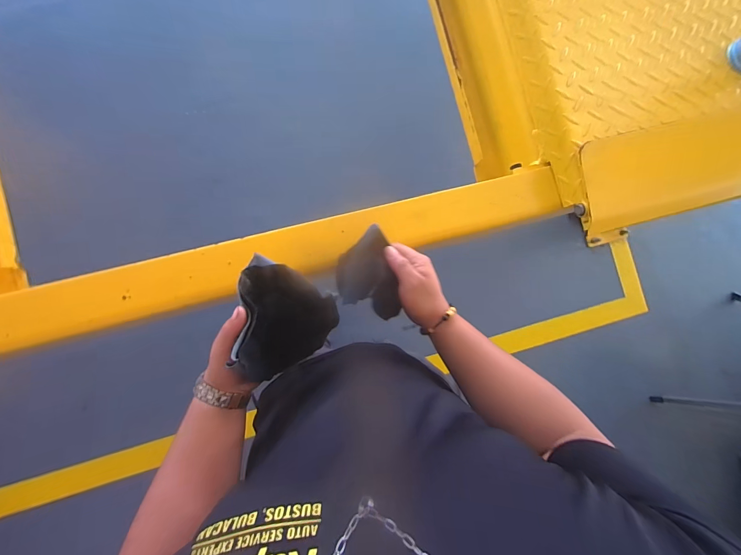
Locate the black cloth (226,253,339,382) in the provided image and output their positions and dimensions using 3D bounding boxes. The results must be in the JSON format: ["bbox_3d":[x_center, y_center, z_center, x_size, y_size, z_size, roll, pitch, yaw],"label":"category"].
[{"bbox_3d":[-0.101,0.059,0.411,0.111,0.088,0.145,8,85,-7],"label":"black cloth"}]

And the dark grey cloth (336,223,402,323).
[{"bbox_3d":[-0.008,0.000,0.456,0.073,0.059,0.119,-11,87,-8],"label":"dark grey cloth"}]

